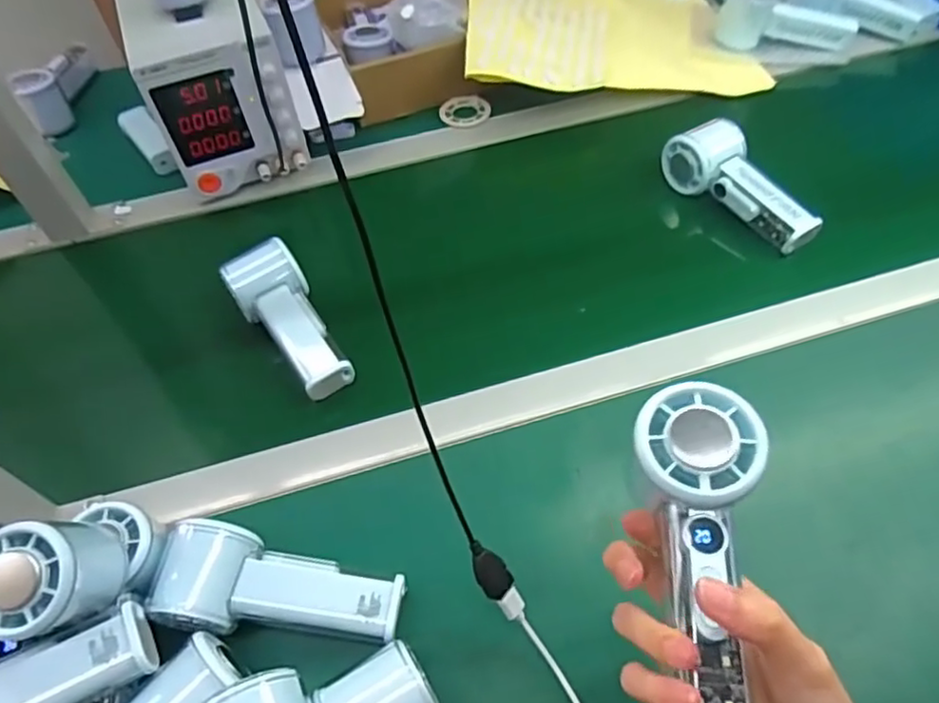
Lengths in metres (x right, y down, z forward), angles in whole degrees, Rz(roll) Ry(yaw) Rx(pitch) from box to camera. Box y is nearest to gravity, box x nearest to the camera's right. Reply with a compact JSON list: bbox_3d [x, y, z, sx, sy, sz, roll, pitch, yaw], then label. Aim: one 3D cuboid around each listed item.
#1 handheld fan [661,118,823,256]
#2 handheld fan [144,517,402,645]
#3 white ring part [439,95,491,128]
[{"bbox_3d":[0.251,-0.154,0.595,0.056,0.049,0.149,-26,55,-14],"label":"handheld fan"},{"bbox_3d":[-0.117,0.143,0.398,0.148,0.046,0.057,0,53,5],"label":"handheld fan"},{"bbox_3d":[-0.005,-0.272,0.730,0.056,0.007,0.056,-3,53,3],"label":"white ring part"}]

